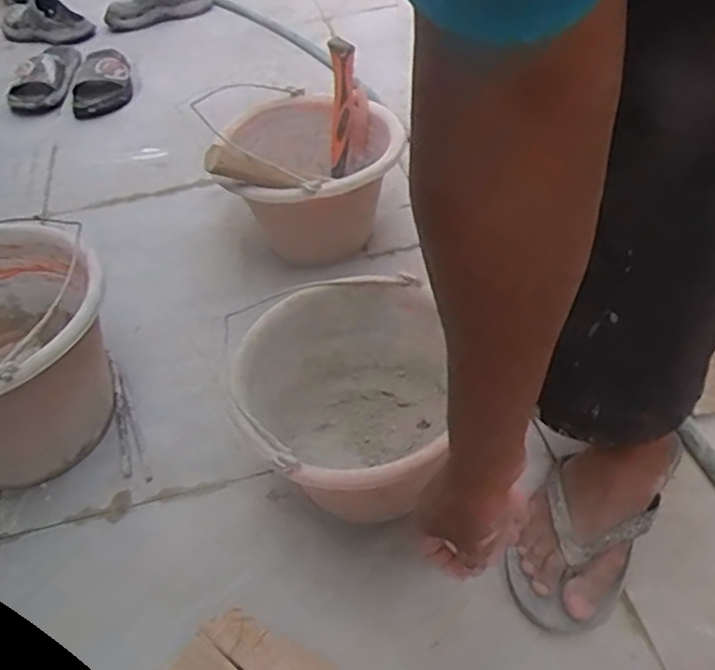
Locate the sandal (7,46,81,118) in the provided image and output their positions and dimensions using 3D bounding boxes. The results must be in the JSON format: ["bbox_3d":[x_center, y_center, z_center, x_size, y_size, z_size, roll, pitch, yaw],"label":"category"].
[{"bbox_3d":[-0.669,-0.548,1.452,0.107,0.055,0.281,-8,45,3],"label":"sandal"}]

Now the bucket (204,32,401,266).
[{"bbox_3d":[-0.058,-0.231,0.941,0.245,0.231,0.260,-10,46,-3],"label":"bucket"}]

